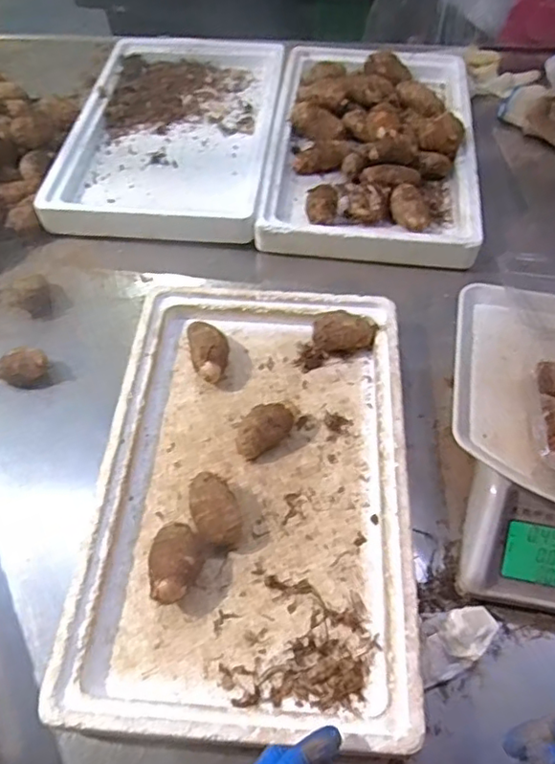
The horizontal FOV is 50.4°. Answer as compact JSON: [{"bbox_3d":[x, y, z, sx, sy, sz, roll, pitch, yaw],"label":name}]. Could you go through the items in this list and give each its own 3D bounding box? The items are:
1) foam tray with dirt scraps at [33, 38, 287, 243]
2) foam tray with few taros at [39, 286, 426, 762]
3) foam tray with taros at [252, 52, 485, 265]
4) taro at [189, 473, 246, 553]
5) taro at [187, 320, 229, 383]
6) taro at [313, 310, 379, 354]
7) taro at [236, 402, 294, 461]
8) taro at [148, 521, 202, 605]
[{"bbox_3d":[-0.157,-0.411,0.926,0.299,0.053,0.491,7,56,-1],"label":"foam tray with dirt scraps"},{"bbox_3d":[-0.012,0.087,0.582,0.310,0.057,0.465,5,56,-2],"label":"foam tray with few taros"},{"bbox_3d":[0.145,-0.378,0.896,0.306,0.076,0.508,8,56,0],"label":"foam tray with taros"},{"bbox_3d":[-0.059,0.123,0.558,0.042,0.037,0.070,-19,60,-17],"label":"taro"},{"bbox_3d":[-0.077,-0.031,0.667,0.042,0.034,0.079,-7,57,-10],"label":"taro"},{"bbox_3d":[0.078,-0.059,0.683,0.073,0.044,0.045,4,56,-3],"label":"taro"},{"bbox_3d":[-0.015,0.052,0.610,0.065,0.041,0.039,-32,65,-23],"label":"taro"},{"bbox_3d":[-0.089,0.161,0.525,0.047,0.042,0.073,3,56,-4],"label":"taro"}]

